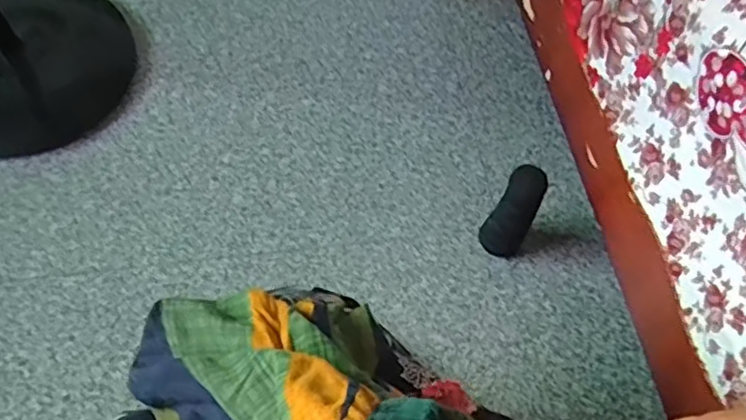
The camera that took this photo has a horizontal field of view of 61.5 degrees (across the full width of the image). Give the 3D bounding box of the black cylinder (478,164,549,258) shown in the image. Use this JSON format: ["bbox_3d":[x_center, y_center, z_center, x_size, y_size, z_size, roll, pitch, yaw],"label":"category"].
[{"bbox_3d":[0.197,0.008,0.887,0.059,0.198,0.042,32,63,14],"label":"black cylinder"}]

